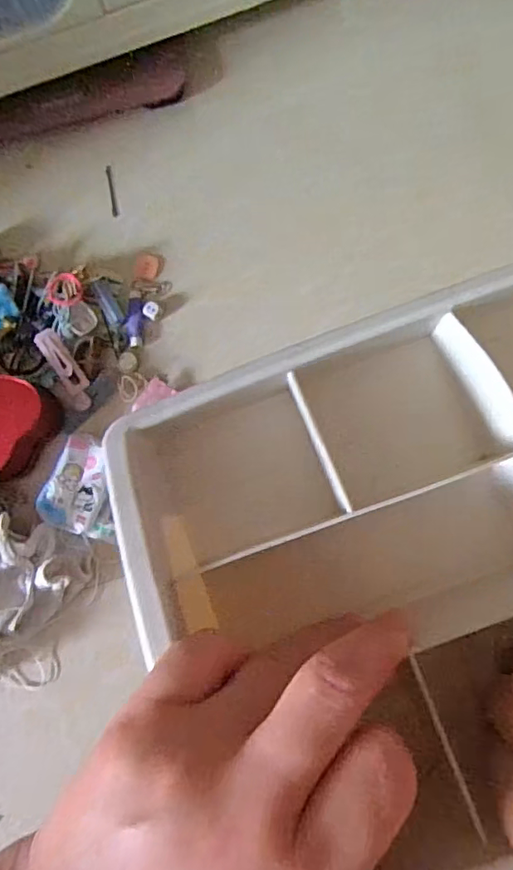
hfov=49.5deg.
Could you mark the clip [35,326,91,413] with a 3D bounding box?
[{"bbox_3d":[-0.175,-0.061,0.508,0.022,0.010,0.080,-33,81,-1],"label":"clip"}]

